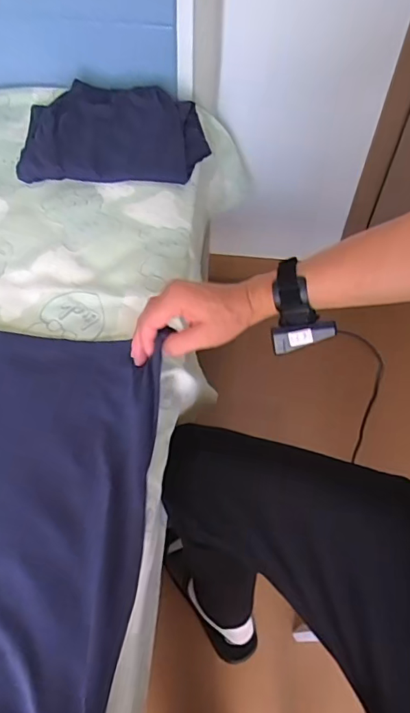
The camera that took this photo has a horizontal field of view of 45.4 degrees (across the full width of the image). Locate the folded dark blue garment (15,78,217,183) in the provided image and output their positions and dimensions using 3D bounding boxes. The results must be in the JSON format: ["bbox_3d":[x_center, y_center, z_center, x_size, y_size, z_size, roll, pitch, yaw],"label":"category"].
[{"bbox_3d":[-0.158,-0.408,0.876,0.310,0.058,0.234,-3,55,-4],"label":"folded dark blue garment"}]

